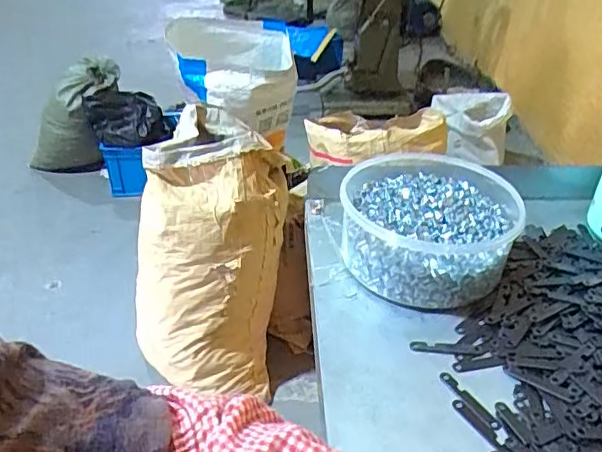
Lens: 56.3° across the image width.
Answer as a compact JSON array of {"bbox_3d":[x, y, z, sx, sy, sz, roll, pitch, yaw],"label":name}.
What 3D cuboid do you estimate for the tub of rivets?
[{"bbox_3d":[0.113,-0.004,0.499,0.142,0.064,0.161,11,35,15],"label":"tub of rivets"}]

